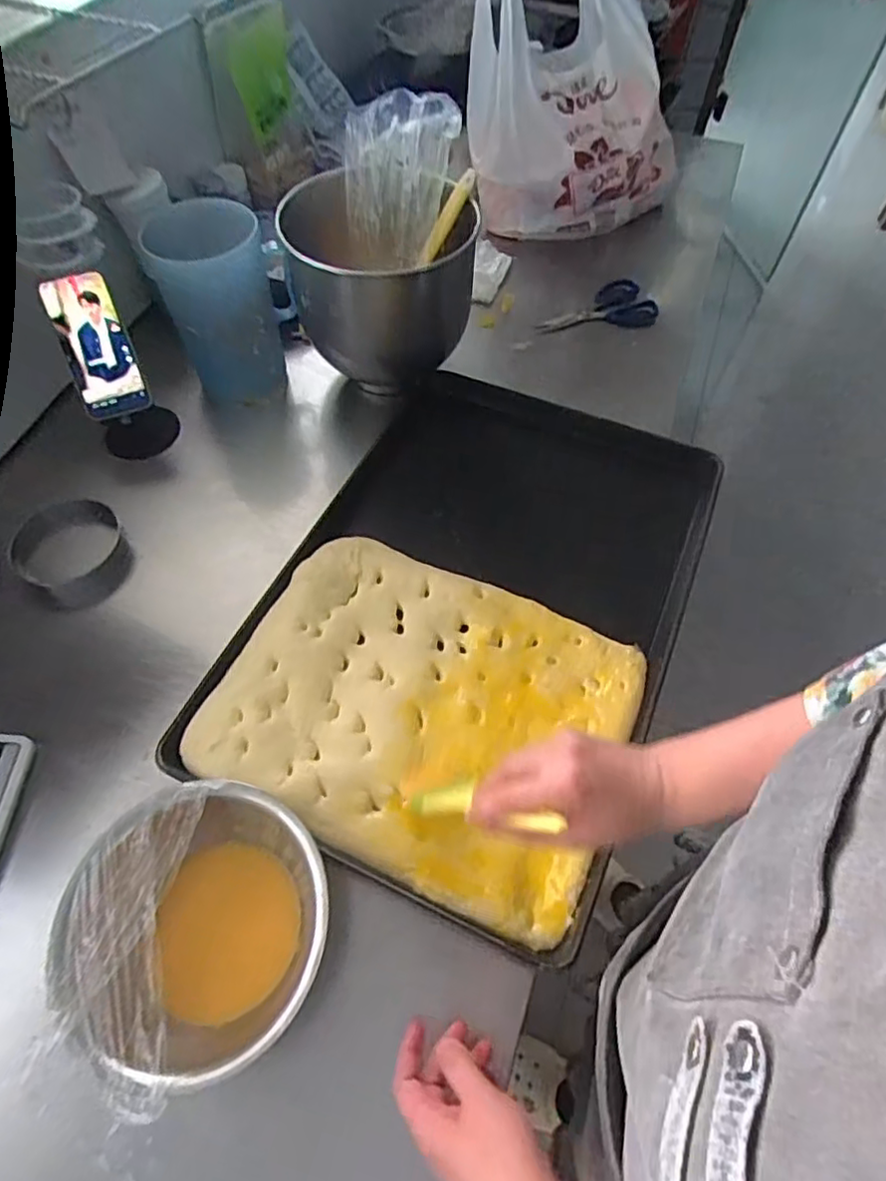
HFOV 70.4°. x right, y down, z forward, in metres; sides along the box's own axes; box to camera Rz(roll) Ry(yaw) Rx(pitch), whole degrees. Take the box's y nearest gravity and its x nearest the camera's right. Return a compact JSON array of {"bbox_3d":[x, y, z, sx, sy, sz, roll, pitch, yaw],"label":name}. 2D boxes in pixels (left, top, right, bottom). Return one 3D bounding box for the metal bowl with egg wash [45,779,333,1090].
[{"bbox_3d":[-0.182,0.254,0.484,0.184,0.078,0.185,0,59,-1],"label":"metal bowl with egg wash"}]

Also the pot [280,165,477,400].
[{"bbox_3d":[-0.077,-0.356,0.779,0.219,0.206,0.183,9,59,5],"label":"pot"}]

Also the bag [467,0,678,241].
[{"bbox_3d":[0.221,-0.756,0.994,0.223,0.294,0.347,40,66,21],"label":"bag"}]

